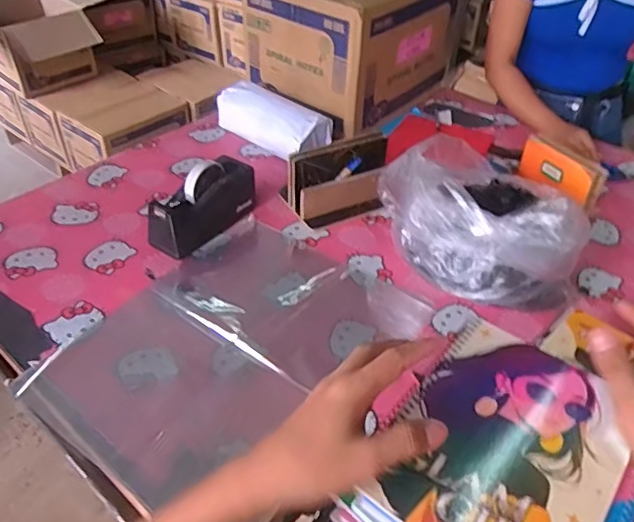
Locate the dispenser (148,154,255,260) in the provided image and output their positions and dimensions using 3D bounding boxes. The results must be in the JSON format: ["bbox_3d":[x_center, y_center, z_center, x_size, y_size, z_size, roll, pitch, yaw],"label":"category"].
[{"bbox_3d":[-0.191,-0.097,0.971,0.078,0.099,0.205,26,45,24],"label":"dispenser"}]

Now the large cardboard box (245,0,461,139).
[{"bbox_3d":[0.090,-0.537,1.334,0.330,0.279,0.438,33,49,30],"label":"large cardboard box"}]

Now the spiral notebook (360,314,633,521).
[{"bbox_3d":[0.137,0.129,0.407,0.144,0.008,0.194,29,47,26],"label":"spiral notebook"}]

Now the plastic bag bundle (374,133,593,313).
[{"bbox_3d":[0.283,-0.065,0.909,0.250,0.172,0.288,-25,48,-29],"label":"plastic bag bundle"}]

